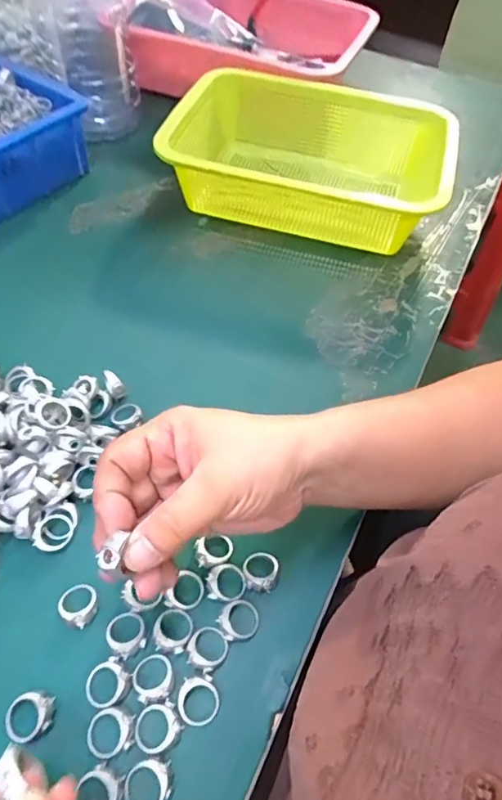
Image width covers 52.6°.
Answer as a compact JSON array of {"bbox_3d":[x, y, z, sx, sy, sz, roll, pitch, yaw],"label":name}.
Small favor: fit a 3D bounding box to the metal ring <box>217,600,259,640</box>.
[{"bbox_3d":[-0.007,0.125,0.290,0.023,0.006,0.021,3,55,-4],"label":"metal ring"}]

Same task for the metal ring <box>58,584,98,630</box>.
[{"bbox_3d":[-0.098,0.116,0.290,0.020,0.008,0.023,-34,64,-26],"label":"metal ring"}]

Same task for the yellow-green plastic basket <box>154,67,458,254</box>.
[{"bbox_3d":[0.058,-0.244,0.513,0.253,0.092,0.200,15,55,5],"label":"yellow-green plastic basket"}]

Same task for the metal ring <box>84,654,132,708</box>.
[{"bbox_3d":[-0.076,0.150,0.267,0.023,0.008,0.022,3,55,-4],"label":"metal ring"}]

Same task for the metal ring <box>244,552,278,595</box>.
[{"bbox_3d":[0.006,0.103,0.306,0.020,0.010,0.023,6,55,-1],"label":"metal ring"}]

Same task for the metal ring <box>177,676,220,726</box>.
[{"bbox_3d":[-0.027,0.157,0.264,0.022,0.006,0.021,3,55,-4],"label":"metal ring"}]

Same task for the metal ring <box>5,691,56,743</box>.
[{"bbox_3d":[-0.113,0.160,0.258,0.023,0.010,0.021,3,55,-4],"label":"metal ring"}]

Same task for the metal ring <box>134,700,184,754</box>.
[{"bbox_3d":[-0.048,0.166,0.258,0.023,0.004,0.020,-22,60,-19],"label":"metal ring"}]

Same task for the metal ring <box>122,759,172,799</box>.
[{"bbox_3d":[-0.050,0.184,0.243,0.022,0.007,0.021,3,55,-4],"label":"metal ring"}]

